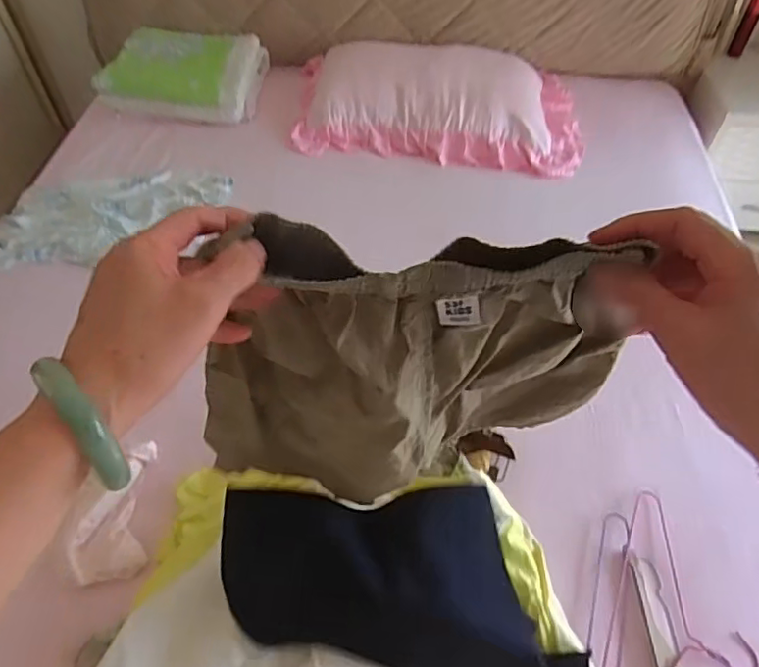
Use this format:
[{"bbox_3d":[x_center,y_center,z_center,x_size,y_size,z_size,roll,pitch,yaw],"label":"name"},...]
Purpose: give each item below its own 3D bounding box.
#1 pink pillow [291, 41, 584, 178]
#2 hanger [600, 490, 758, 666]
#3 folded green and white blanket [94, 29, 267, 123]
[{"bbox_3d":[0.155,-0.651,1.626,0.794,0.132,0.414,8,53,7],"label":"pink pillow"},{"bbox_3d":[0.433,0.436,0.835,0.201,0.024,0.399,21,55,17],"label":"hanger"},{"bbox_3d":[-0.583,-0.756,1.721,0.448,0.112,0.324,2,52,3],"label":"folded green and white blanket"}]

